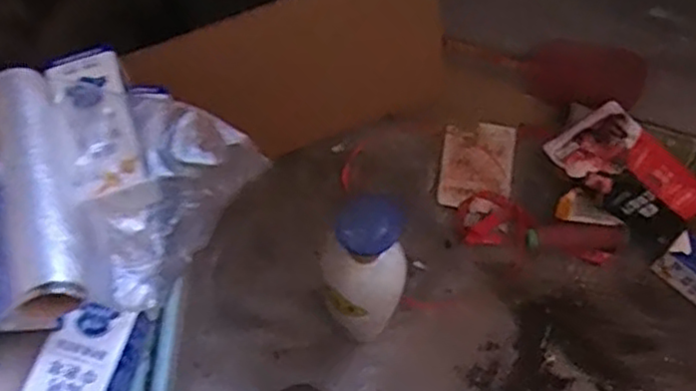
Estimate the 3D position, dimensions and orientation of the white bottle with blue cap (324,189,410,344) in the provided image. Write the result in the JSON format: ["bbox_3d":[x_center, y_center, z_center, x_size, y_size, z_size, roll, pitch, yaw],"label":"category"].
[{"bbox_3d":[0.014,0.089,0.650,0.068,0.257,0.059,-33,69,-16],"label":"white bottle with blue cap"}]

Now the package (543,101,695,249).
[{"bbox_3d":[0.325,-0.027,0.808,0.115,0.023,0.168,-36,69,-17],"label":"package"}]

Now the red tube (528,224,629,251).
[{"bbox_3d":[0.259,0.047,0.795,0.114,0.025,0.028,-1,64,-1],"label":"red tube"}]

